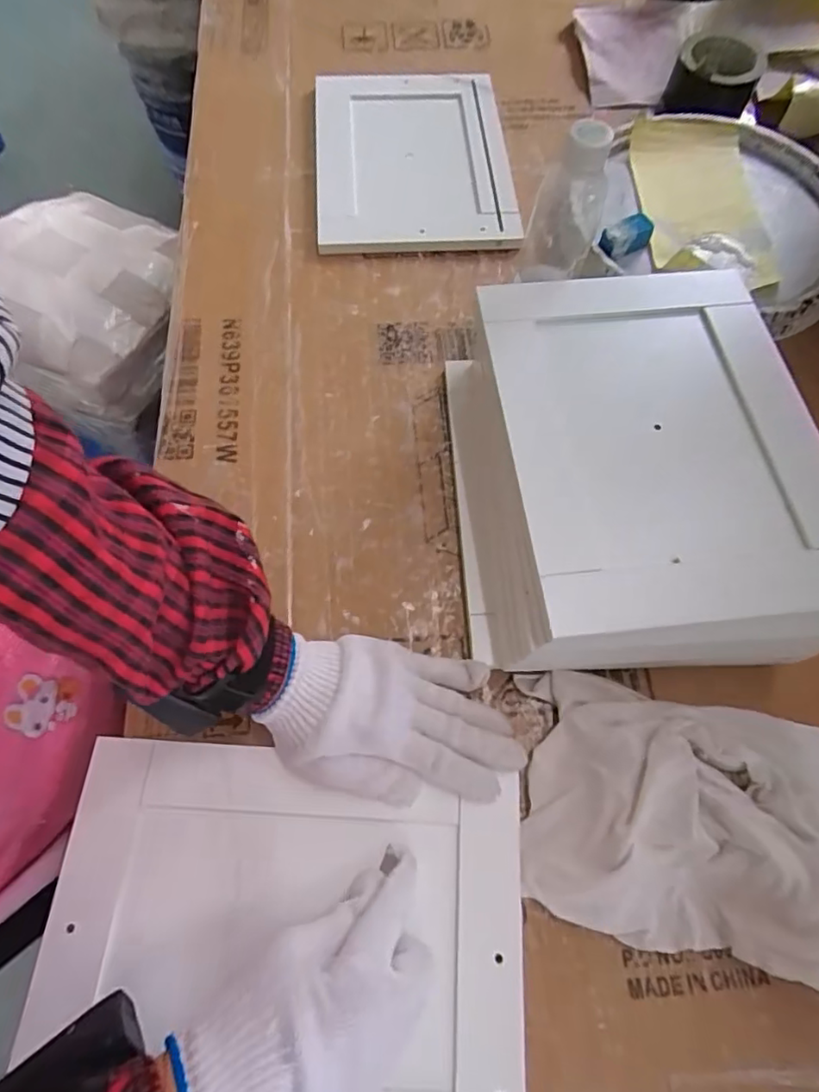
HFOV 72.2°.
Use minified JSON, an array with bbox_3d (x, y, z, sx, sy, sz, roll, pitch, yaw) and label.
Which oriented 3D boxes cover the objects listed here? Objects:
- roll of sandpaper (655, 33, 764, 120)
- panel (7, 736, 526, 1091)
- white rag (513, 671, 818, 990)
[{"bbox_3d":[0.324,-0.498,0.601,0.090,0.048,0.093,0,66,0],"label":"roll of sandpaper"},{"bbox_3d":[-0.077,0.239,0.341,0.289,0.018,0.211,3,66,2],"label":"panel"},{"bbox_3d":[0.180,0.169,0.354,0.215,0.051,0.151,10,66,5],"label":"white rag"}]

